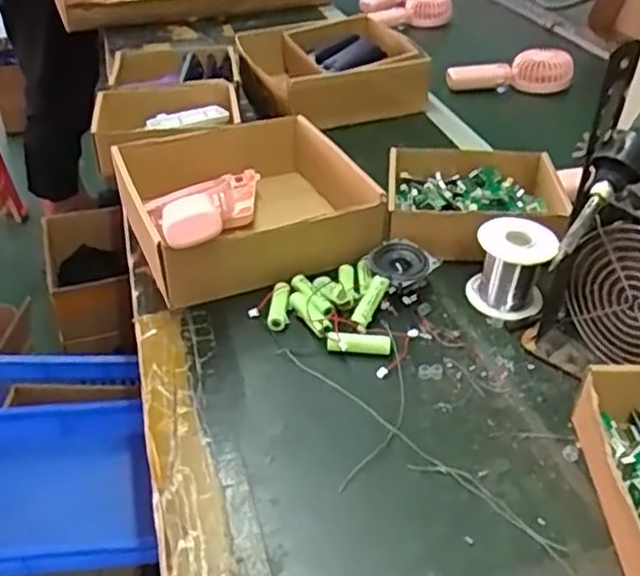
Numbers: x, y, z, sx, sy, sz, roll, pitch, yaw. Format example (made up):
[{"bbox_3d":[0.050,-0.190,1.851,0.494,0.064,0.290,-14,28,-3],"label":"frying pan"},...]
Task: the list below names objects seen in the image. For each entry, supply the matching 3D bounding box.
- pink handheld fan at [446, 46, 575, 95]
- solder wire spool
[{"bbox_3d":[0.283,-0.320,1.043,0.194,0.072,0.039,-4,37,-7],"label":"pink handheld fan"},{"bbox_3d":[0.165,-0.018,0.593,0.058,0.067,0.058,-1,38,1],"label":"solder wire spool"}]

